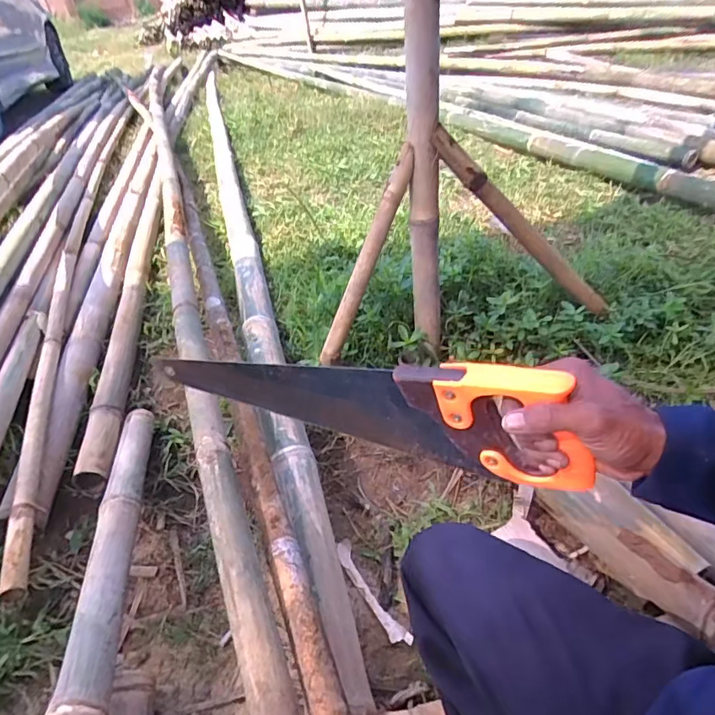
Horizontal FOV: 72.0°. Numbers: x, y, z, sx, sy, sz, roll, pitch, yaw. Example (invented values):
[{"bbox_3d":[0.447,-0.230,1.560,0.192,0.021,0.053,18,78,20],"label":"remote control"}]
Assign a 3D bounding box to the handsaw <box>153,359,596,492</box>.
[{"bbox_3d":[-0.025,0.047,0.503,0.472,0.118,0.023,6,39,31],"label":"handsaw"}]

